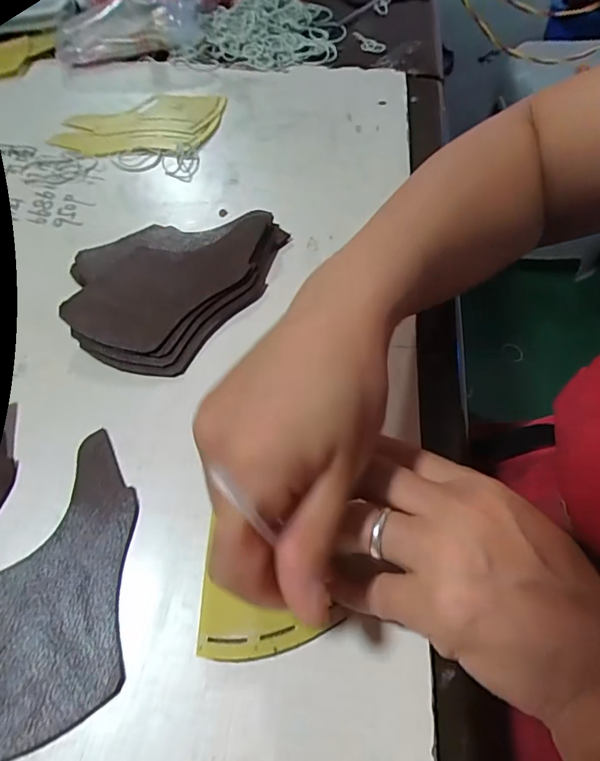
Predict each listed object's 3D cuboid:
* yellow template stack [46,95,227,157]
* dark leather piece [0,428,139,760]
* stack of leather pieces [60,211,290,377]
[{"bbox_3d":[-0.153,-0.249,0.451,0.151,0.006,0.100,3,58,3],"label":"yellow template stack"},{"bbox_3d":[-0.122,0.098,0.239,0.070,0.005,0.142,-6,58,-2],"label":"dark leather piece"},{"bbox_3d":[-0.094,-0.082,0.338,0.126,0.021,0.160,31,63,19],"label":"stack of leather pieces"}]

